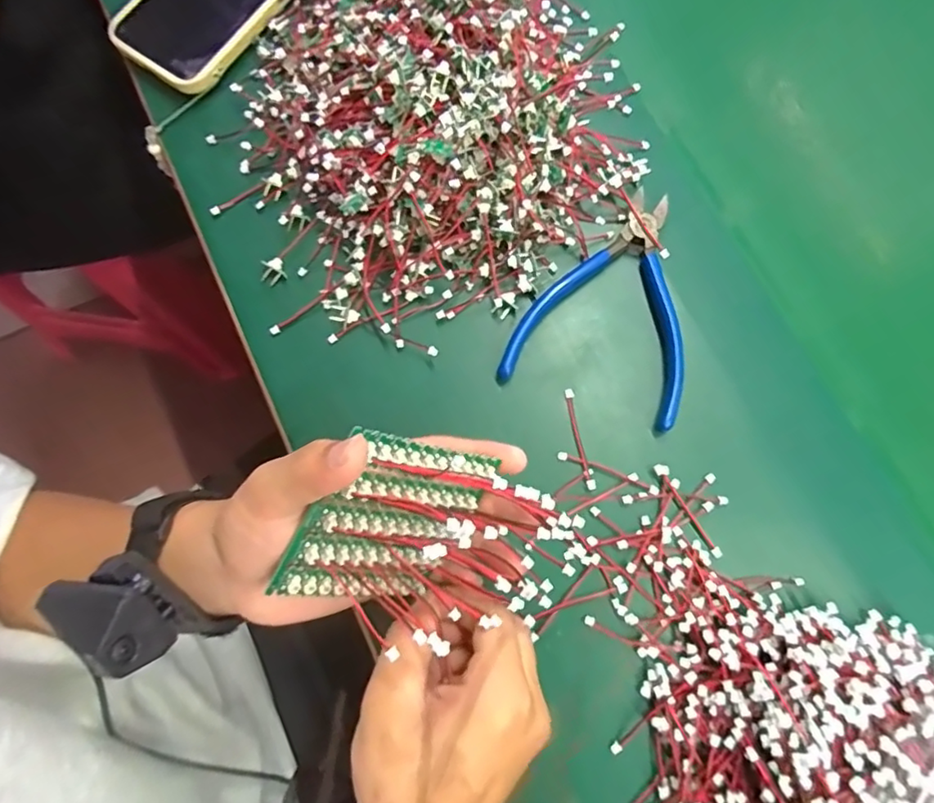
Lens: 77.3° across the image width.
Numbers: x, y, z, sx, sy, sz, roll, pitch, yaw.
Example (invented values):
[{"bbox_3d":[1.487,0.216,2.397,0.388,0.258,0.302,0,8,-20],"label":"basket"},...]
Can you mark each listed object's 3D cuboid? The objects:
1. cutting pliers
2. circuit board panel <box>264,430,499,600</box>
[{"bbox_3d":[0.088,-0.063,0.348,0.100,0.015,0.137,19,77,5],"label":"cutting pliers"},{"bbox_3d":[-0.032,0.057,0.261,0.078,0.011,0.079,18,106,-37],"label":"circuit board panel"}]

